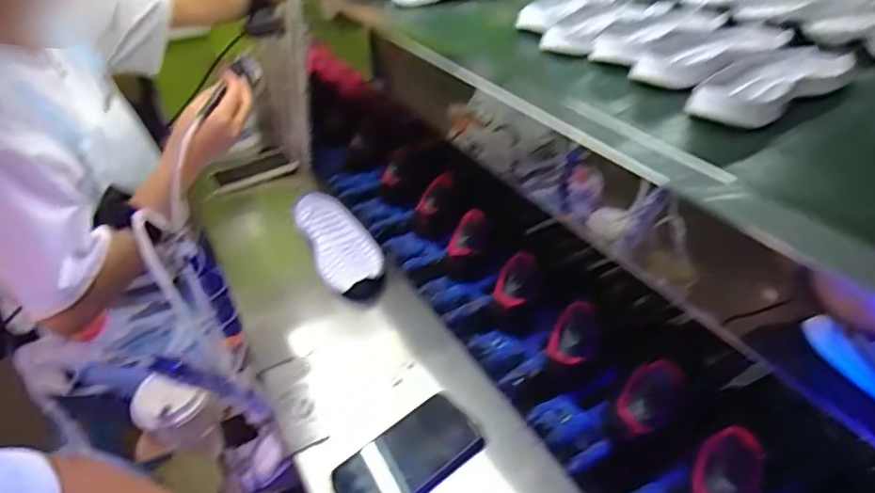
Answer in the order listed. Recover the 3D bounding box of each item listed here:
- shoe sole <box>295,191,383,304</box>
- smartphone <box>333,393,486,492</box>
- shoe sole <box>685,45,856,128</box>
[{"bbox_3d":[-0.162,-0.006,0.917,0.109,0.054,0.300,-17,37,-18],"label":"shoe sole"},{"bbox_3d":[-0.029,0.227,0.583,0.159,0.014,0.081,-31,54,-27],"label":"smartphone"},{"bbox_3d":[0.322,-0.158,0.520,0.218,0.022,0.081,-24,40,-26],"label":"shoe sole"}]

